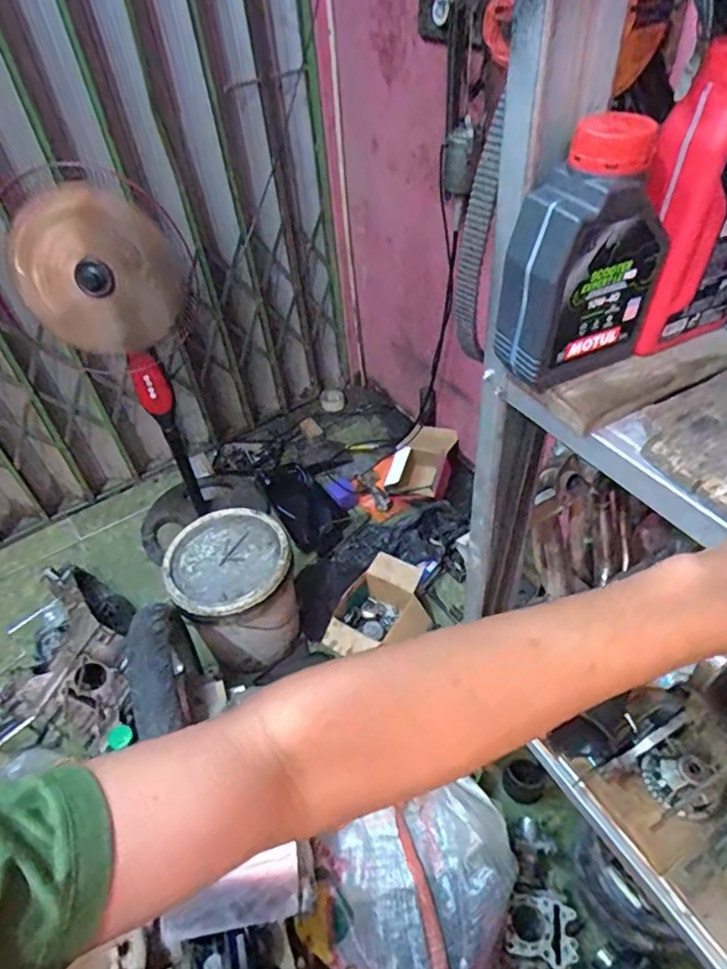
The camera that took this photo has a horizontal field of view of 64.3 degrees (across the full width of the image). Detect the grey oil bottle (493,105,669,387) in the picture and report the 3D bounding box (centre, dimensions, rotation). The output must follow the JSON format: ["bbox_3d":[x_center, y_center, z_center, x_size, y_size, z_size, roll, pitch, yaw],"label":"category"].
[{"bbox_3d":[0.172,-0.179,0.457,0.115,0.186,0.062,-20,47,-14],"label":"grey oil bottle"}]

